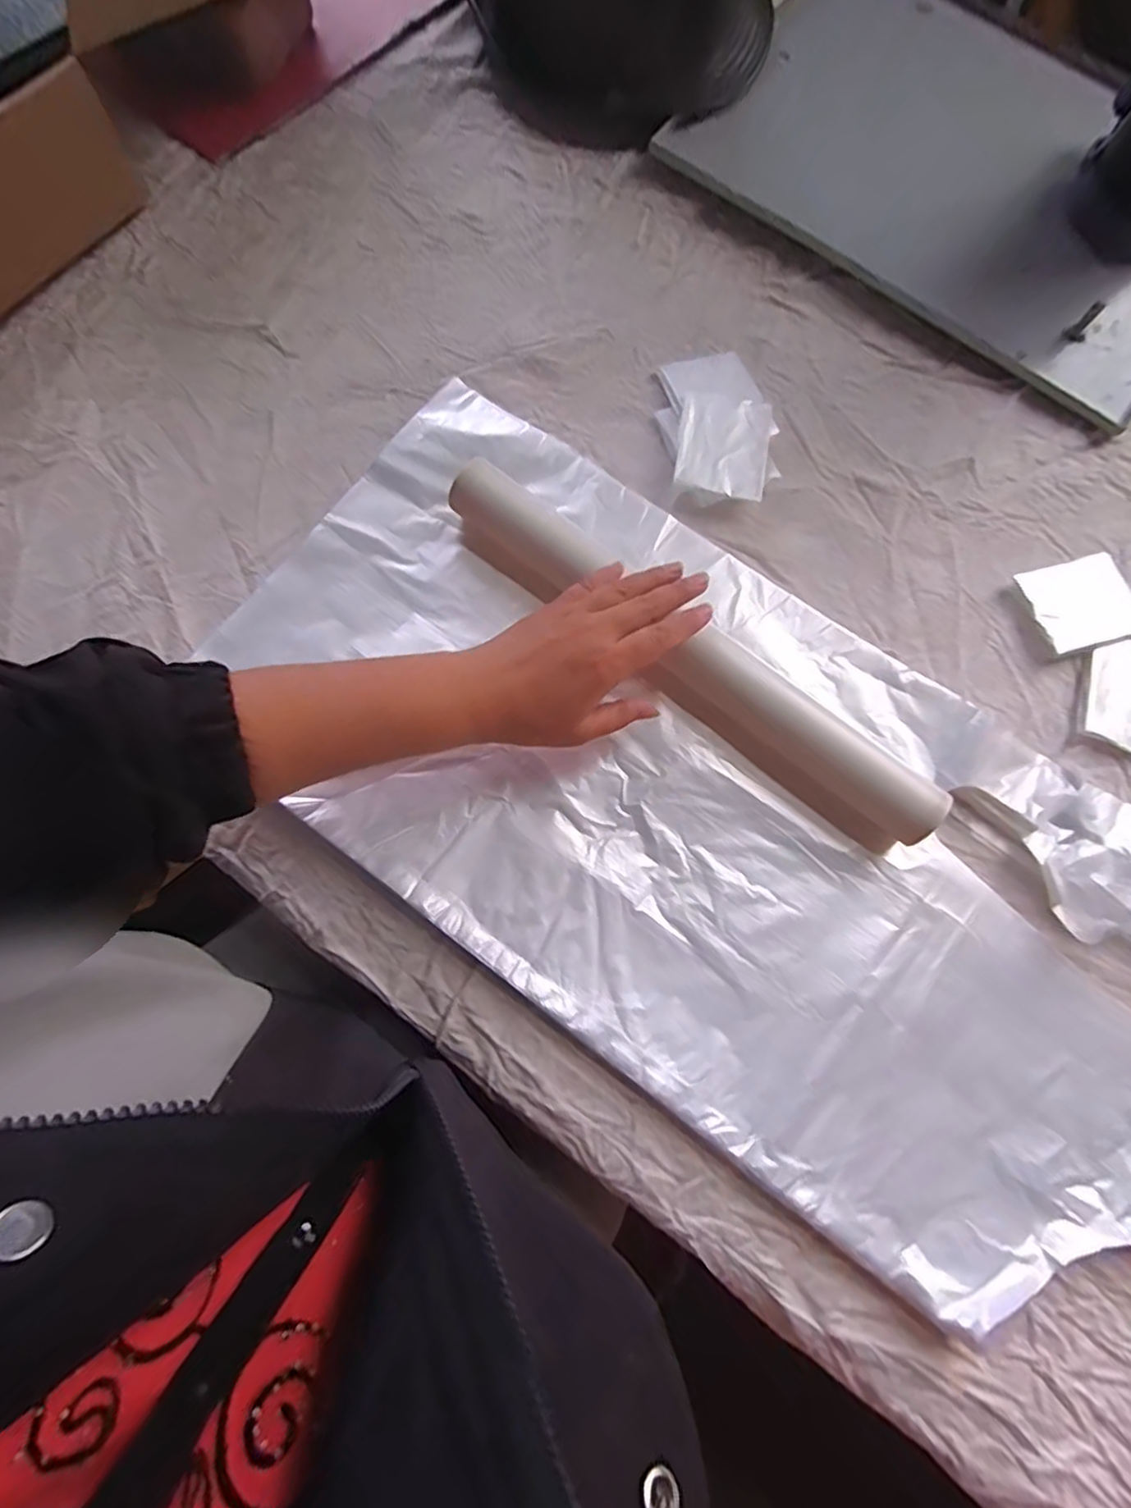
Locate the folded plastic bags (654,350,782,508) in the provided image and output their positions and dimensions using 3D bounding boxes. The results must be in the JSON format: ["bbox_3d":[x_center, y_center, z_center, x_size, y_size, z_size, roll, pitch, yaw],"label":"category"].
[{"bbox_3d":[0.111,-0.243,0.477,0.079,0.018,0.126,-4,76,-2],"label":"folded plastic bags"}]

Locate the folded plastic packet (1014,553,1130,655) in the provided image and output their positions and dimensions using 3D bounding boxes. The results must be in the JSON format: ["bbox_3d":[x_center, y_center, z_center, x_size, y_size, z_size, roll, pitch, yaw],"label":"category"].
[{"bbox_3d":[0.363,-0.106,0.451,0.079,0.015,0.063,-17,77,-5],"label":"folded plastic packet"}]

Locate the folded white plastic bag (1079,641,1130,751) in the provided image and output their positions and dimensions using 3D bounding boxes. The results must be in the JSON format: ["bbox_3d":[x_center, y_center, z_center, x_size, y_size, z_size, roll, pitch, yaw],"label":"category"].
[{"bbox_3d":[0.384,-0.040,0.436,0.059,0.008,0.080,20,76,4],"label":"folded white plastic bag"}]

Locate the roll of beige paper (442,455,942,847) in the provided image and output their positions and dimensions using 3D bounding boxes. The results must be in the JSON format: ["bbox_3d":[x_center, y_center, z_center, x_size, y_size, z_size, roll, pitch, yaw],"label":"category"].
[{"bbox_3d":[0.079,-0.068,0.402,0.349,0.034,0.047,39,78,10],"label":"roll of beige paper"}]

